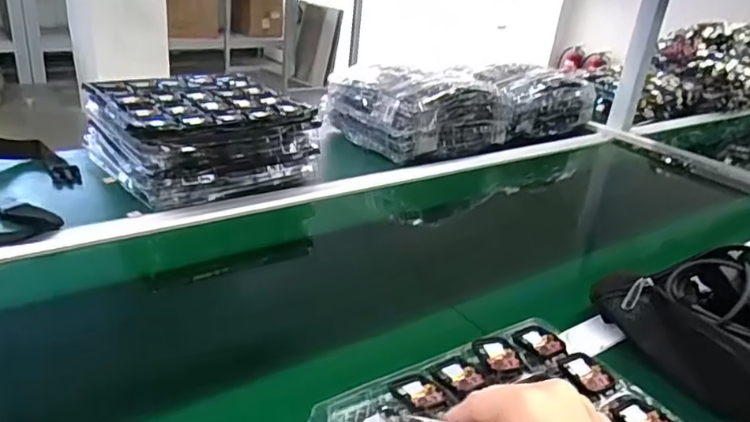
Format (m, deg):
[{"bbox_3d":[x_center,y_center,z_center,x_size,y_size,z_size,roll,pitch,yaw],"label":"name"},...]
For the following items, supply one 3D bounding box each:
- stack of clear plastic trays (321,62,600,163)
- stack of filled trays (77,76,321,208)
[{"bbox_3d":[0.212,-0.235,1.261,0.590,0.134,0.242,-12,31,-34],"label":"stack of clear plastic trays"},{"bbox_3d":[-0.277,-0.124,0.915,0.273,0.116,0.281,-15,33,-38],"label":"stack of filled trays"}]

